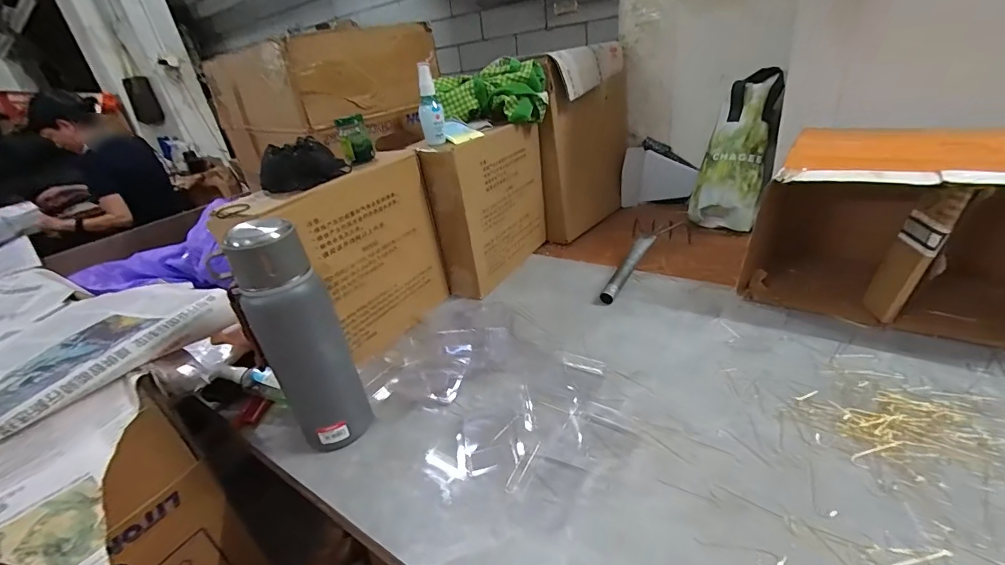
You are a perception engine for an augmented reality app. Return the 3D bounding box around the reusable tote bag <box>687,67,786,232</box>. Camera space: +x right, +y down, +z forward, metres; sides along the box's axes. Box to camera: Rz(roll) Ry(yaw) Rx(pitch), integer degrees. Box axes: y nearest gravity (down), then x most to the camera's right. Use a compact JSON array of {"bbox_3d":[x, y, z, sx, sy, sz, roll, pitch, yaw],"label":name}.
[{"bbox_3d":[0.491,-0.277,0.889,0.073,0.330,0.130,2,15,-43],"label":"reusable tote bag"}]

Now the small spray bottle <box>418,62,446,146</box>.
[{"bbox_3d":[-0.115,-0.281,0.684,0.035,0.118,0.036,-10,28,-3],"label":"small spray bottle"}]

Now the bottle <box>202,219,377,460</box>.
[{"bbox_3d":[-0.227,0.070,0.481,0.073,0.275,0.069,5,30,23],"label":"bottle"}]

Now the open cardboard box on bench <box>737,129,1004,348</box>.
[{"bbox_3d":[0.562,-0.079,0.599,0.339,0.218,0.218,14,34,35],"label":"open cardboard box on bench"}]

